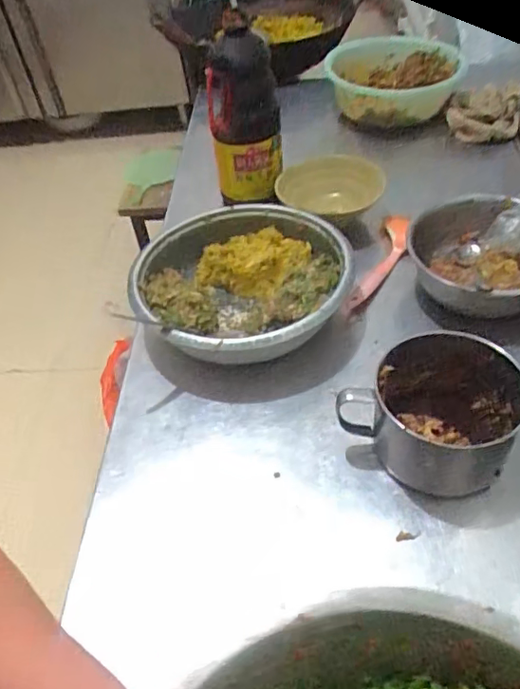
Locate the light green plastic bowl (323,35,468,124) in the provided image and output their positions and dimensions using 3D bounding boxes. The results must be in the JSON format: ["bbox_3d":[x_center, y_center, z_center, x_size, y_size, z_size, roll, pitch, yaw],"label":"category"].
[{"bbox_3d":[0.275,-0.529,1.116,0.263,0.108,0.265,-6,46,2],"label":"light green plastic bowl"}]

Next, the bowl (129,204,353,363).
[{"bbox_3d":[-0.023,-0.074,0.755,0.280,0.090,0.272,-4,46,4],"label":"bowl"}]

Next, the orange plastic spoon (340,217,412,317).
[{"bbox_3d":[0.178,-0.120,0.811,0.044,0.017,0.219,15,50,21],"label":"orange plastic spoon"}]

